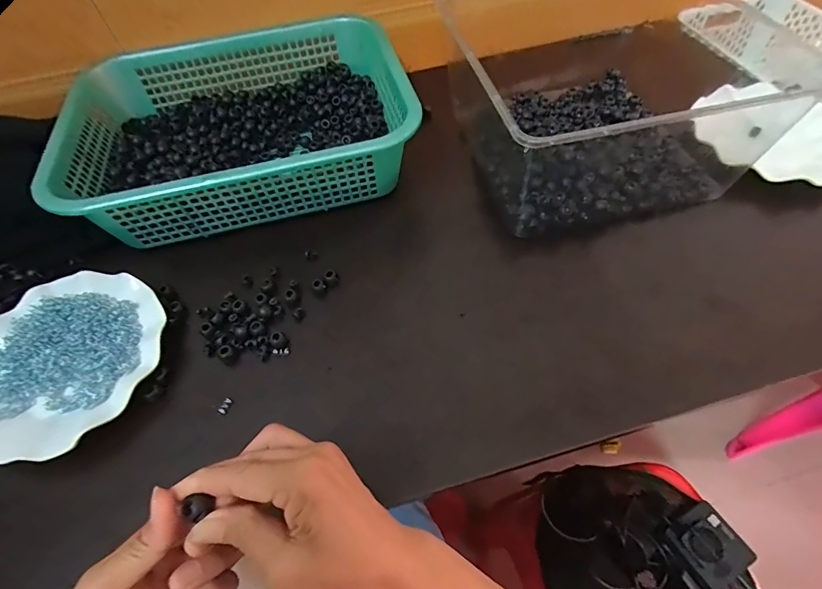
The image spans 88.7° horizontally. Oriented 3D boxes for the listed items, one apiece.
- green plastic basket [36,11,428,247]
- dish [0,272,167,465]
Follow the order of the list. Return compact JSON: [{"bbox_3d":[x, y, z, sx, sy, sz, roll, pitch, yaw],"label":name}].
[{"bbox_3d":[-0.210,-0.212,0.533,0.397,0.102,0.308,-15,57,-7],"label":"green plastic basket"},{"bbox_3d":[-0.325,0.061,0.395,0.177,0.031,0.176,-1,57,2],"label":"dish"}]

